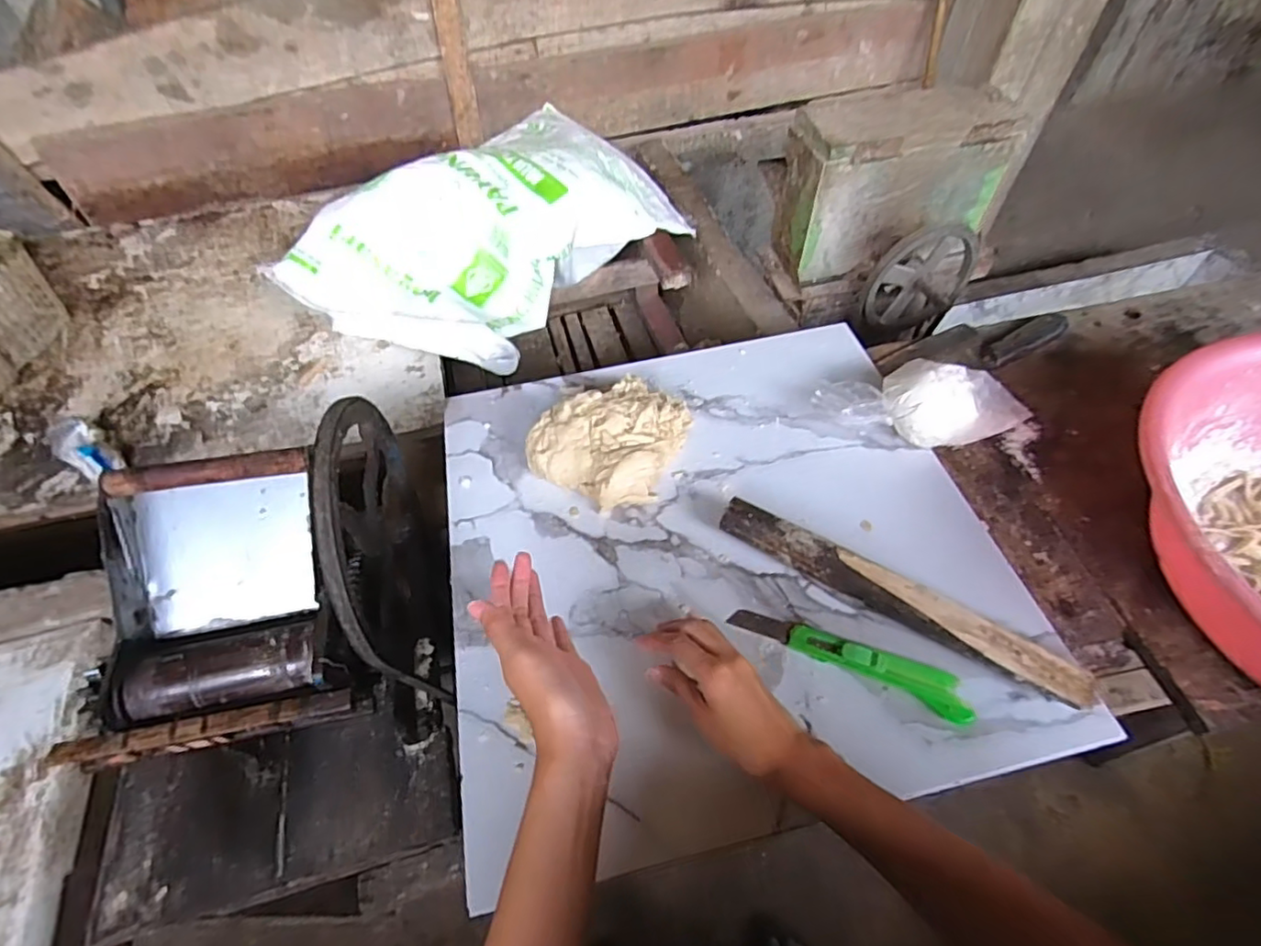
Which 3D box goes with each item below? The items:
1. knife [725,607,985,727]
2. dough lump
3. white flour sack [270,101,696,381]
[{"bbox_3d":[0.179,0.149,0.495,0.189,0.016,0.031,23,56,15],"label":"knife"},{"bbox_3d":[-0.018,-0.044,0.620,0.135,0.060,0.153,25,59,20],"label":"dough lump"},{"bbox_3d":[-0.230,-0.444,1.095,0.404,0.192,0.675,33,60,22],"label":"white flour sack"}]

